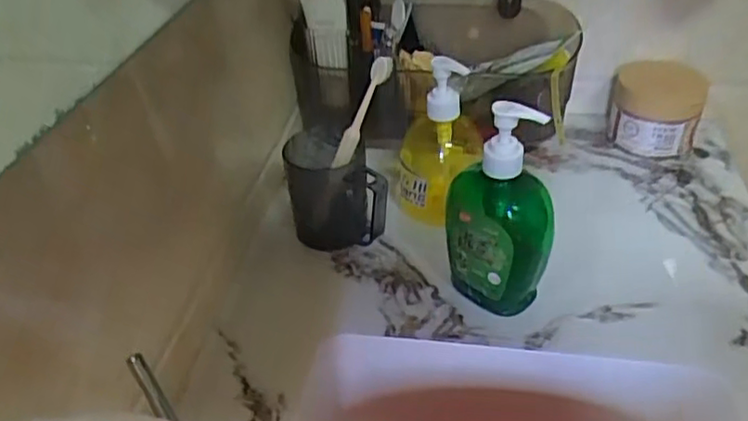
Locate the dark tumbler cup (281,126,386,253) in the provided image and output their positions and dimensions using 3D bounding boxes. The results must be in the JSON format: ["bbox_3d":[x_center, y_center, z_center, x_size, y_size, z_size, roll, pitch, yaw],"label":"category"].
[{"bbox_3d":[-0.042,-0.018,0.644,0.083,0.089,0.098,-13,39,-13],"label":"dark tumbler cup"}]

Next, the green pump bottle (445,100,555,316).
[{"bbox_3d":[0.102,0.001,0.531,0.063,0.184,0.074,-28,44,-28],"label":"green pump bottle"}]

